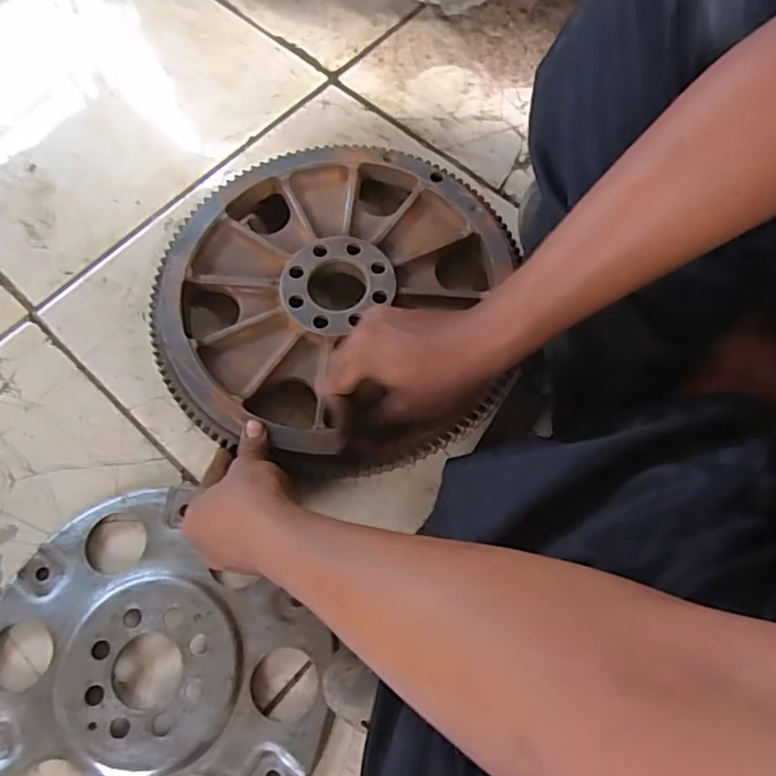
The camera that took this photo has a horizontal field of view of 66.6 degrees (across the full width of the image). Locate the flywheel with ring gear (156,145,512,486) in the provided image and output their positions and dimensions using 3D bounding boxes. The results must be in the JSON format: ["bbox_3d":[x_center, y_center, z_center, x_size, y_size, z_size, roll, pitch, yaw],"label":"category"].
[{"bbox_3d":[-0.053,-0.080,0.524,0.283,0.073,0.295,10,69,4],"label":"flywheel with ring gear"}]

